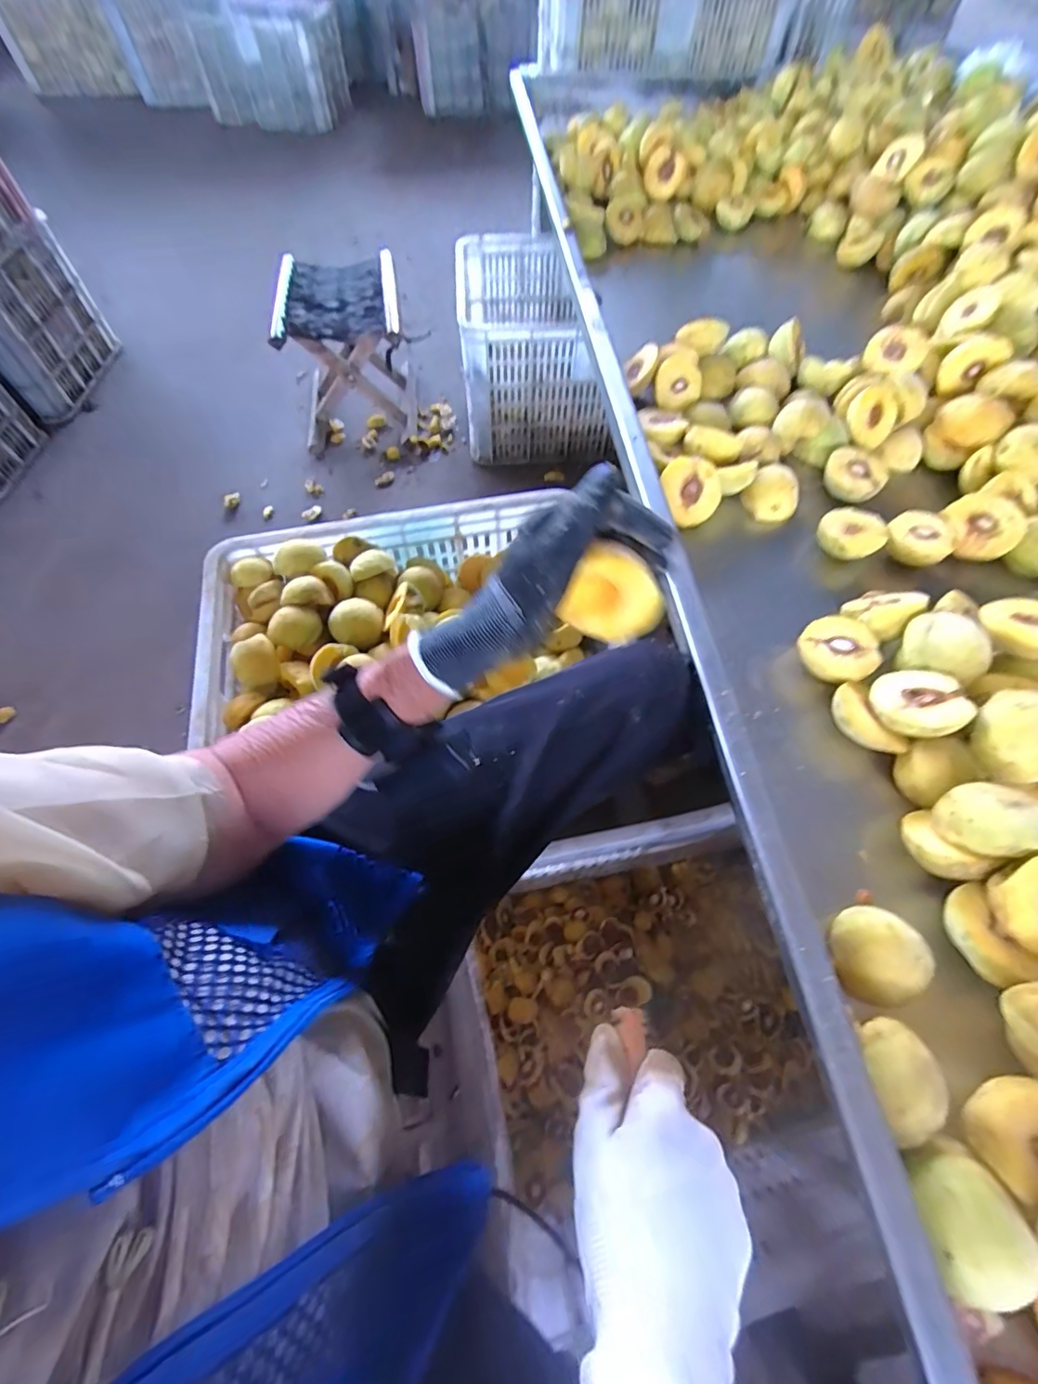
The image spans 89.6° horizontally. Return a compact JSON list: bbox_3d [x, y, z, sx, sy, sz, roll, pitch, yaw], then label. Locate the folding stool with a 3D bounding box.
[{"bbox_3d":[-0.372,-0.734,1.152,0.242,0.289,0.325,-8,62,-4],"label":"folding stool"}]

